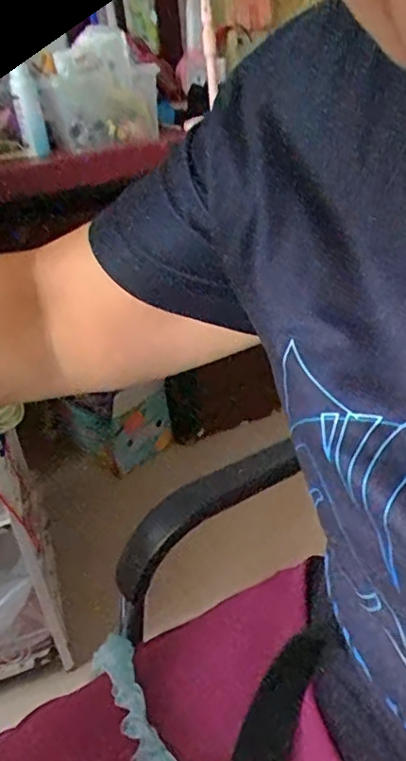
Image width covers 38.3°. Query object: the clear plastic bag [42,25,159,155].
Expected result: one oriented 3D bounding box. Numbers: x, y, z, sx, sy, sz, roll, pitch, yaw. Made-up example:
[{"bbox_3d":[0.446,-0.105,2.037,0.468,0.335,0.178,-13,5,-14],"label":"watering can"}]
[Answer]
[{"bbox_3d":[-0.176,-0.504,1.014,0.187,0.174,0.101,-10,30,-5],"label":"clear plastic bag"}]

